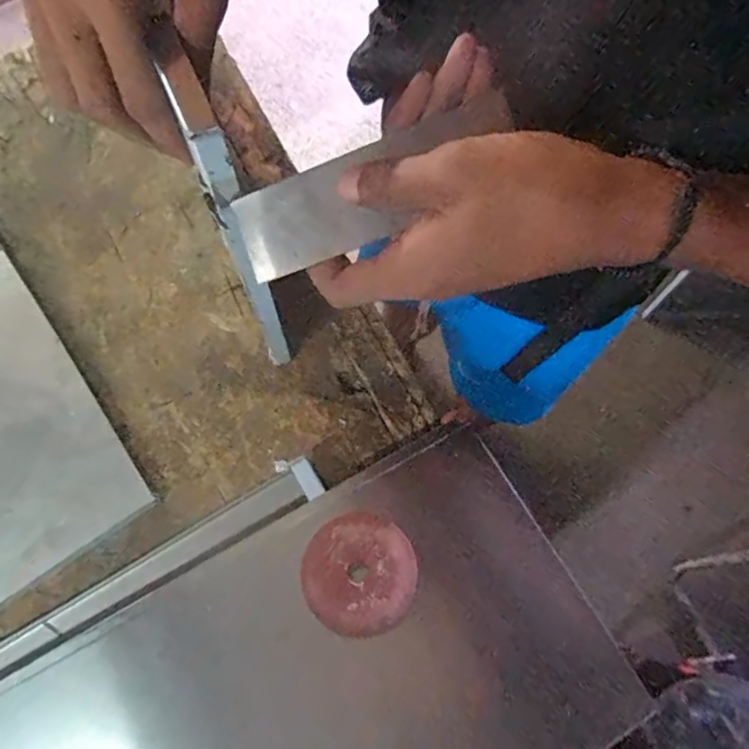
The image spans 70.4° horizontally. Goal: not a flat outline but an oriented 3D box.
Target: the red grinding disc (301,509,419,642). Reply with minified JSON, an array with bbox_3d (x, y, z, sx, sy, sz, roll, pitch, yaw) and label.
[{"bbox_3d":[-0.012,0.159,0.426,0.089,0.012,0.090,0,74,-2],"label":"red grinding disc"}]

